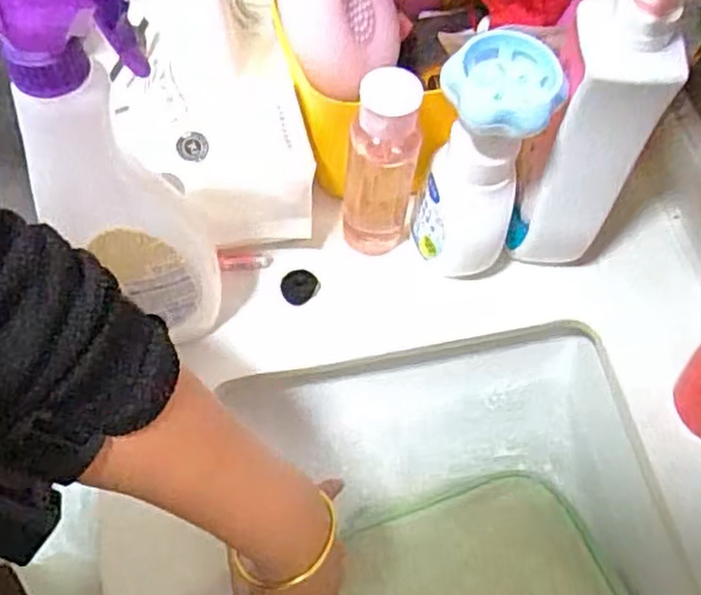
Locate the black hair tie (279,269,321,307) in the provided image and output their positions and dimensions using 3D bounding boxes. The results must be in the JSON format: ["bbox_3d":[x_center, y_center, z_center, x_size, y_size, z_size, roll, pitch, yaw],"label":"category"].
[{"bbox_3d":[-0.038,-0.008,0.541,0.025,0.011,0.025,39,68,16],"label":"black hair tie"}]

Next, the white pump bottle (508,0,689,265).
[{"bbox_3d":[0.154,-0.108,0.455,0.060,0.253,0.057,3,63,-1],"label":"white pump bottle"}]

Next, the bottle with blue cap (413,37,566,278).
[{"bbox_3d":[0.085,-0.088,0.492,0.069,0.172,0.069,5,63,1],"label":"bottle with blue cap"}]

